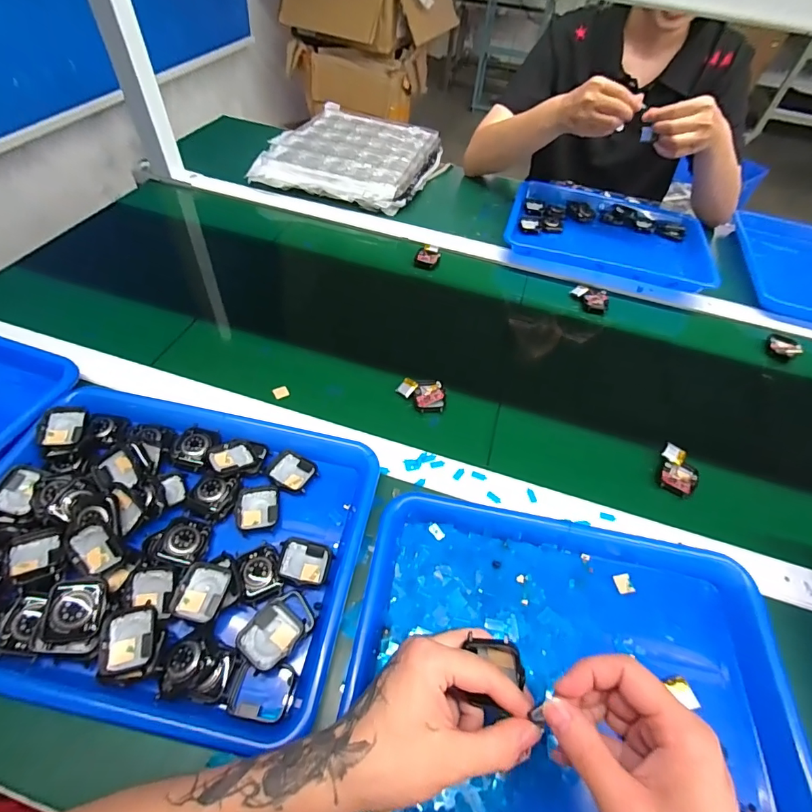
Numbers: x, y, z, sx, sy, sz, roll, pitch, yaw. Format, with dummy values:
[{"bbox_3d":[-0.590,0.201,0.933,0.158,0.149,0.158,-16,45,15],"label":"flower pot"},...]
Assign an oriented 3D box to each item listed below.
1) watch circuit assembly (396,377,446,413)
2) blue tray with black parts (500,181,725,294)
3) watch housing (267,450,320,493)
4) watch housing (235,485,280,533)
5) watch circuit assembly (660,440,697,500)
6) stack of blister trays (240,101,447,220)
[{"bbox_3d":[0.018,-0.013,0.510,0.054,0.018,0.039,5,52,-1],"label":"watch circuit assembly"},{"bbox_3d":[0.374,-0.327,0.785,0.355,0.048,0.321,16,50,9],"label":"blue tray with black parts"},{"bbox_3d":[-0.114,0.066,0.429,0.045,0.006,0.038,26,55,15],"label":"watch housing"},{"bbox_3d":[-0.138,0.094,0.399,0.038,0.007,0.044,-4,53,-8],"label":"watch housing"},{"bbox_3d":[0.301,0.071,0.469,0.037,0.018,0.054,18,53,9],"label":"watch circuit assembly"},{"bbox_3d":[-0.099,-0.505,0.862,0.305,0.054,0.315,16,53,7],"label":"stack of blister trays"}]

